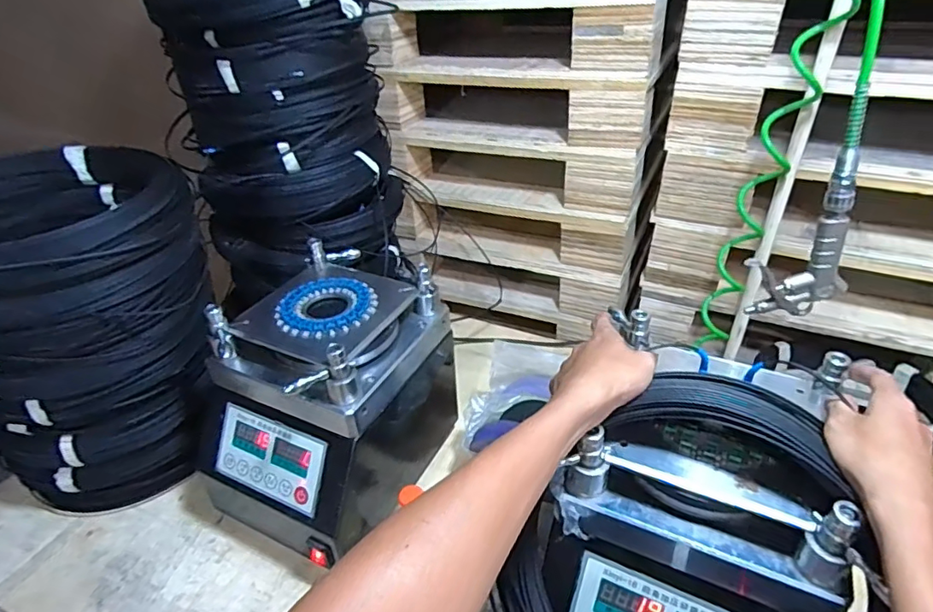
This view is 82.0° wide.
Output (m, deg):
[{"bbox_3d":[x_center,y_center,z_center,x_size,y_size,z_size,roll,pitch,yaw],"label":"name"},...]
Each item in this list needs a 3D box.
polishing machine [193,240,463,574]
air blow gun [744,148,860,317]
[{"bbox_3d":[-0.168,0.112,0.700,0.212,0.259,0.295,14,38,24],"label":"polishing machine"},{"bbox_3d":[0.344,-0.067,0.538,0.093,0.169,0.025,-3,35,2],"label":"air blow gun"}]

